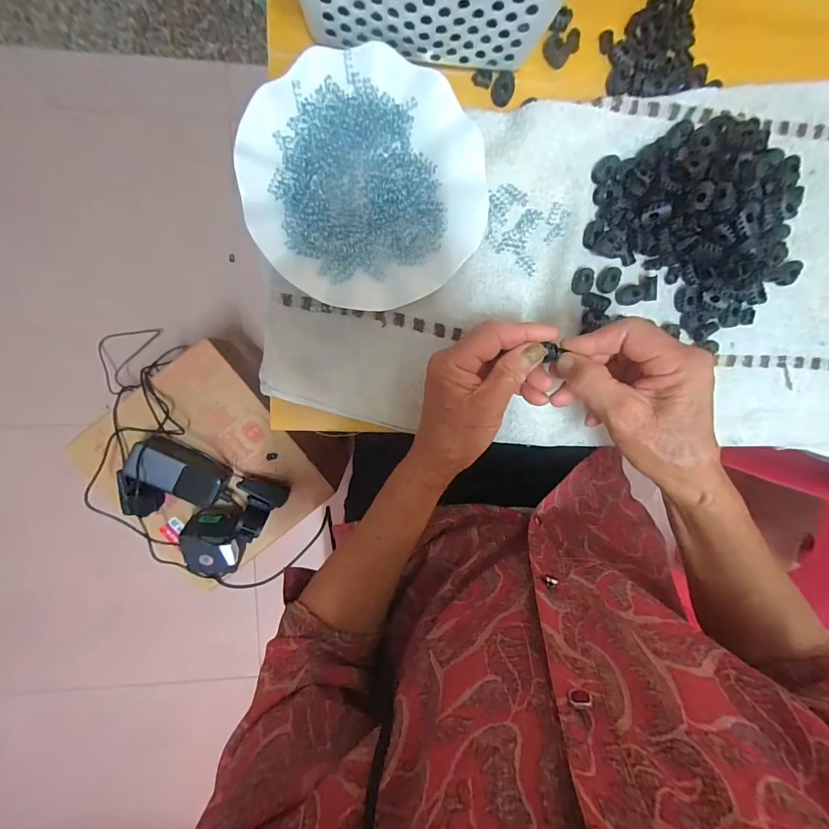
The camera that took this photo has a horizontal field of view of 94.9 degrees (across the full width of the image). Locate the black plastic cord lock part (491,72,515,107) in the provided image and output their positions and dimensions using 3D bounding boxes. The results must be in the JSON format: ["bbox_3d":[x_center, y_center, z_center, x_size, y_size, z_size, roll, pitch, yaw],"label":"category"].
[{"bbox_3d":[0.073,-0.268,0.312,0.018,0.014,0.020,16,95,-7],"label":"black plastic cord lock part"}]

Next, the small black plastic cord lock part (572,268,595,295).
[{"bbox_3d":[0.147,-0.116,0.331,0.017,0.007,0.021,-6,98,-5],"label":"small black plastic cord lock part"}]

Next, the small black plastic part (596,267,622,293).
[{"bbox_3d":[0.171,-0.118,0.334,0.016,0.009,0.023,39,92,-9],"label":"small black plastic part"}]

